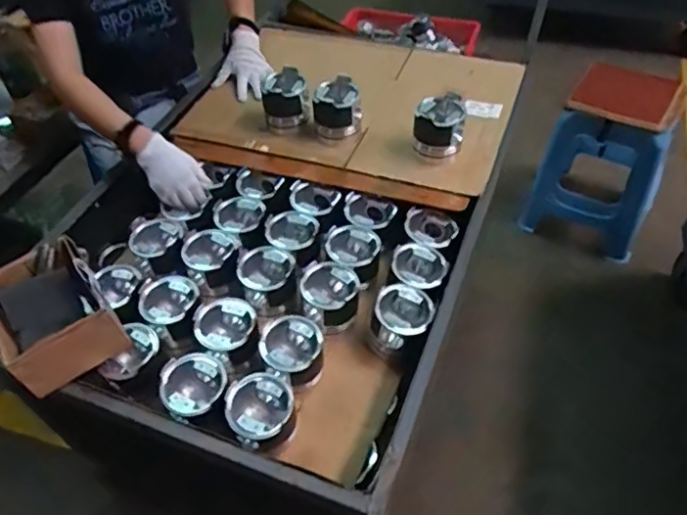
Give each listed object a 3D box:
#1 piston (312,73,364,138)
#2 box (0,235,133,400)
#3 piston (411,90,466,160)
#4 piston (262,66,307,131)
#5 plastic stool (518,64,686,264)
[{"bbox_3d":[-0.012,-0.300,1.207,0.092,0.124,0.092,-1,49,1],"label":"piston"},{"bbox_3d":[-0.446,0.087,0.887,0.152,0.113,0.226,-30,54,-22],"label":"box"},{"bbox_3d":[0.191,-0.259,1.146,0.092,0.111,0.092,14,51,14],"label":"piston"},{"bbox_3d":[-0.124,-0.331,1.234,0.086,0.124,0.086,-7,49,-4],"label":"piston"},{"bbox_3d":[0.792,-0.298,1.774,0.352,0.471,0.287,20,52,19],"label":"plastic stool"}]

